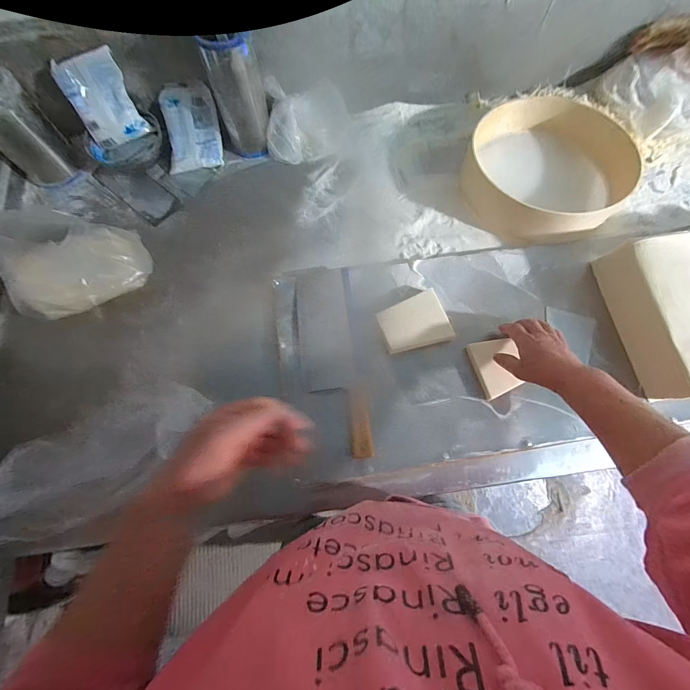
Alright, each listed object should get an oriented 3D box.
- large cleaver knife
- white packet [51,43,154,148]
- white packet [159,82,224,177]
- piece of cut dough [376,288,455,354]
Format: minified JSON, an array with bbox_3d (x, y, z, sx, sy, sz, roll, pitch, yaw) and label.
[{"bbox_3d":[-0.023,0.018,0.533,0.095,0.023,0.311,-7,72,-2],"label":"large cleaver knife"},{"bbox_3d":[-0.437,-0.443,0.595,0.100,0.125,0.017,-29,34,-14],"label":"white packet"},{"bbox_3d":[-0.301,-0.427,0.646,0.102,0.020,0.155,-6,94,-8],"label":"white packet"},{"bbox_3d":[0.114,-0.036,0.542,0.111,0.035,0.083,-18,75,-6],"label":"piece of cut dough"}]

